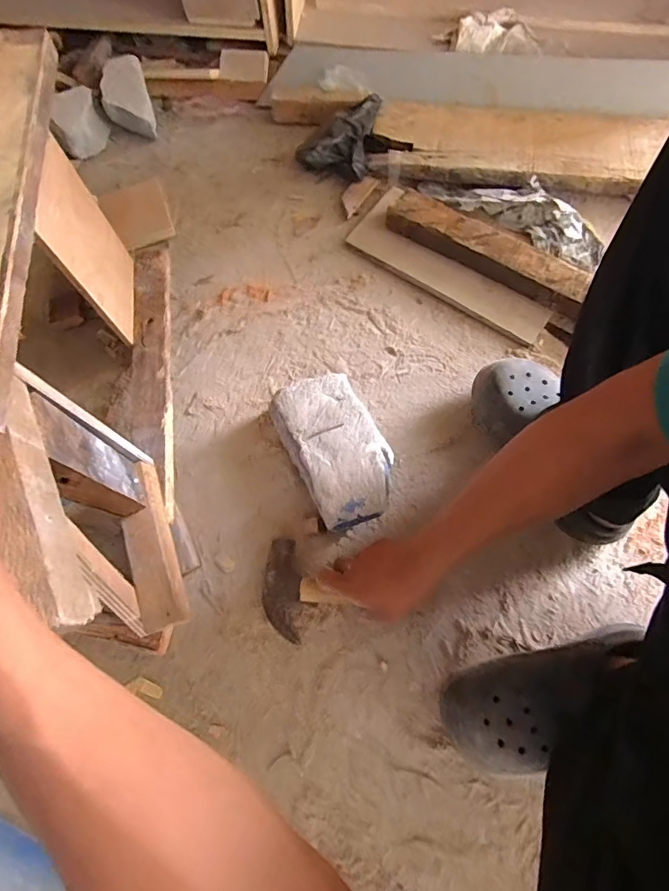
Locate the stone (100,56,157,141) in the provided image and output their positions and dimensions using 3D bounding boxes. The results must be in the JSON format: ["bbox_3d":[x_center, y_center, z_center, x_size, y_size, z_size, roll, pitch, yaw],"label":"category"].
[{"bbox_3d":[-0.393,-0.663,0.867,0.079,0.075,0.148,-16,70,-4],"label":"stone"}]

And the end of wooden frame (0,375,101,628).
[{"bbox_3d":[-0.211,0.035,0.312,0.024,0.046,0.186,-26,71,-8],"label":"end of wooden frame"}]

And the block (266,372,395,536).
[{"bbox_3d":[0.005,0.009,0.621,0.118,0.077,0.204,-27,71,-8],"label":"block"}]

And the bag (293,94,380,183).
[{"bbox_3d":[0.007,-0.576,0.843,0.128,0.054,0.165,10,70,6],"label":"bag"}]

